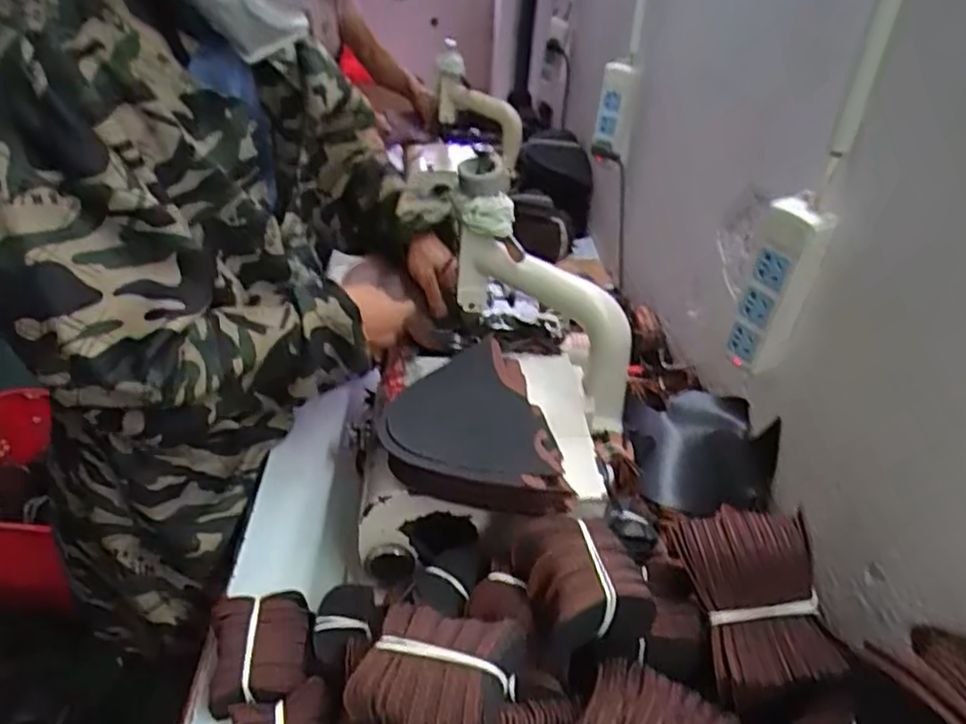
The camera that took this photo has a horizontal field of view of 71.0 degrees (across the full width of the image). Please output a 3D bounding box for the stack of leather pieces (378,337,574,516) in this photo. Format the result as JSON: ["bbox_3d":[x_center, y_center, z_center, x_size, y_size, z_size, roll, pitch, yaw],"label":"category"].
[{"bbox_3d":[-0.009,0.055,0.591,0.150,0.054,0.173,3,32,-2],"label":"stack of leather pieces"}]

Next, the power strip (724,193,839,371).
[{"bbox_3d":[0.280,-0.071,0.644,0.050,0.168,0.035,29,40,35],"label":"power strip"}]

